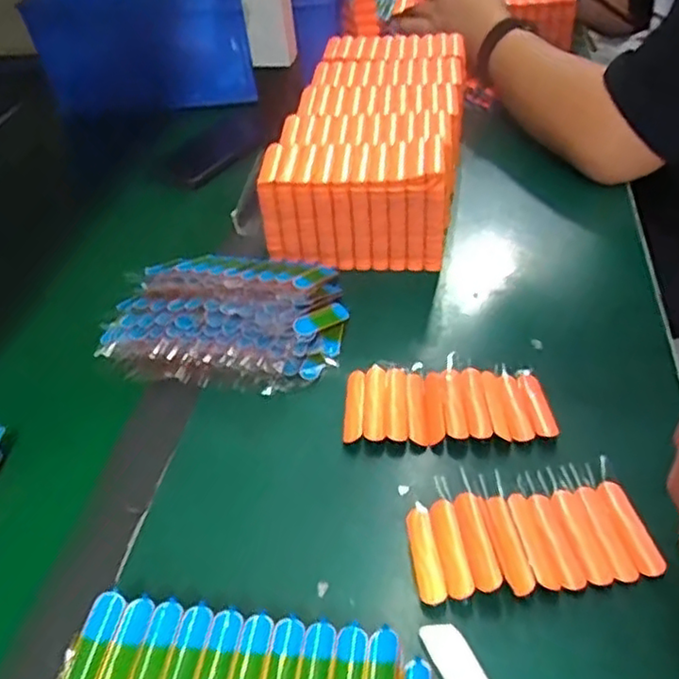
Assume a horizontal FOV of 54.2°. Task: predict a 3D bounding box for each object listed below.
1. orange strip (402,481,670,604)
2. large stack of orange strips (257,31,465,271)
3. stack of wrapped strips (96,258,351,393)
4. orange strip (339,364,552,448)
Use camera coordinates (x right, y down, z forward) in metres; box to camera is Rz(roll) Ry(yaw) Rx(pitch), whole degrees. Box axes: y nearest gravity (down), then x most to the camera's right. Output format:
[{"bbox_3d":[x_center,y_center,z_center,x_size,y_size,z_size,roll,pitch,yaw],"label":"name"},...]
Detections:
[{"bbox_3d":[0.112,0.117,0.390,0.139,0.015,0.062,-7,42,-2],"label":"orange strip"},{"bbox_3d":[0.041,-0.202,0.674,0.153,0.090,0.323,5,43,11],"label":"large stack of orange strips"},{"bbox_3d":[-0.088,-0.026,0.539,0.184,0.055,0.132,8,44,14],"label":"stack of wrapped strips"},{"bbox_3d":[0.076,0.048,0.471,0.140,0.020,0.062,-2,42,4],"label":"orange strip"}]

